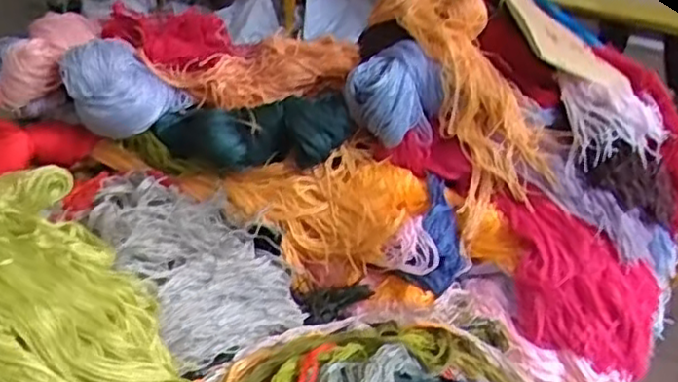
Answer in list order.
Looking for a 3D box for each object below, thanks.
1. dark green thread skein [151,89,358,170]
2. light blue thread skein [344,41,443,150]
[{"bbox_3d":[-0.088,-0.061,0.730,0.201,0.066,0.074,6,26,-2],"label":"dark green thread skein"},{"bbox_3d":[0.054,-0.101,0.734,0.083,0.086,0.061,25,31,33],"label":"light blue thread skein"}]

